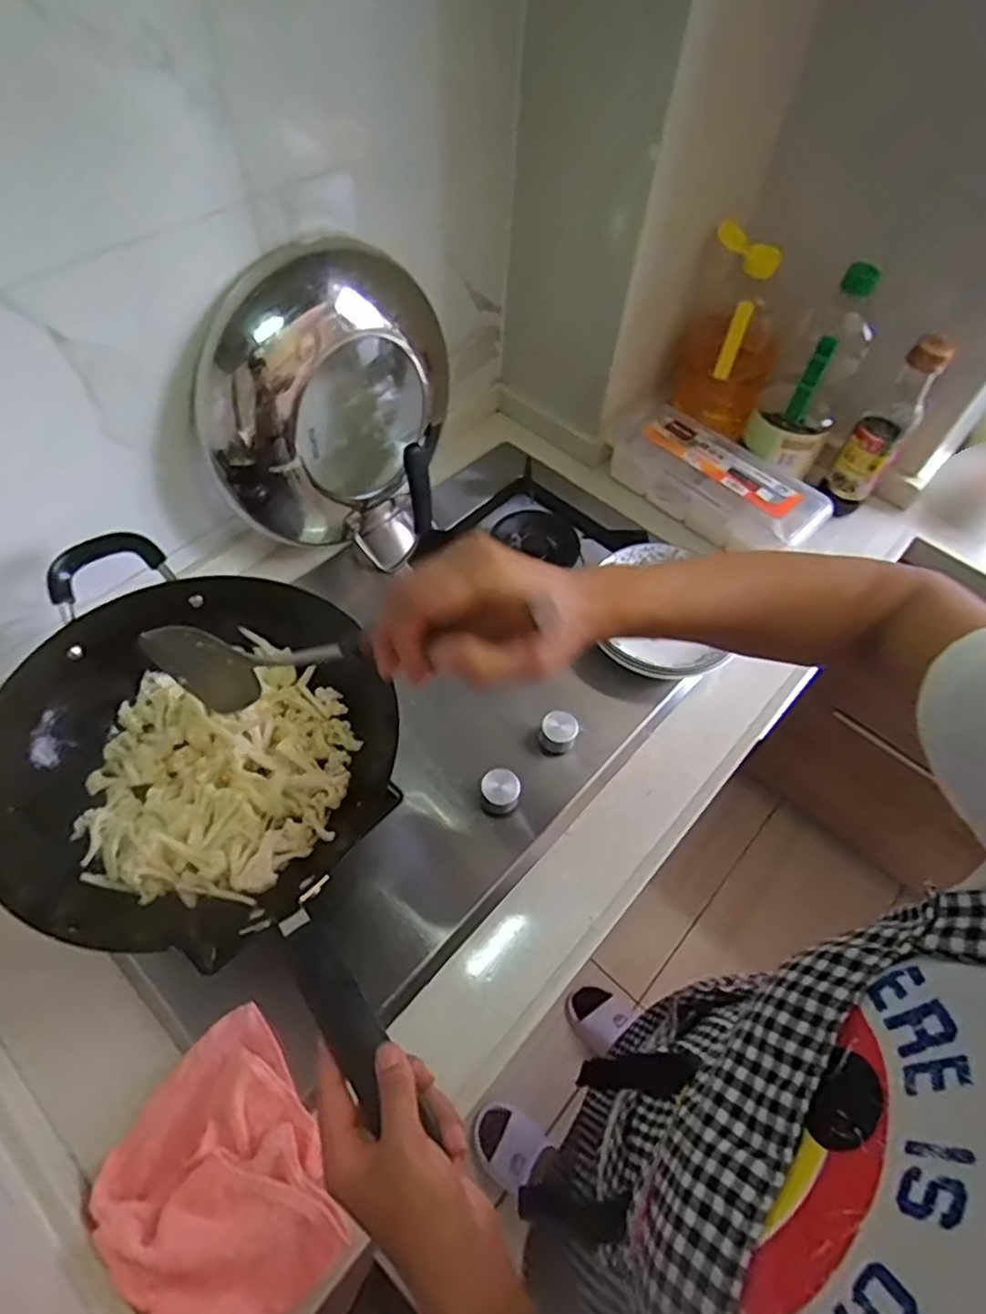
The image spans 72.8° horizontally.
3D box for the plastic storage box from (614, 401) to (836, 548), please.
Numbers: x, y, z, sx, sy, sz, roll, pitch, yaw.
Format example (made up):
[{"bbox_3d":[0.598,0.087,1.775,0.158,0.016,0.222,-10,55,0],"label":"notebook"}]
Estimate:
[{"bbox_3d":[0.283,-0.216,0.843,0.249,0.082,0.104,41,64,20],"label":"plastic storage box"}]

